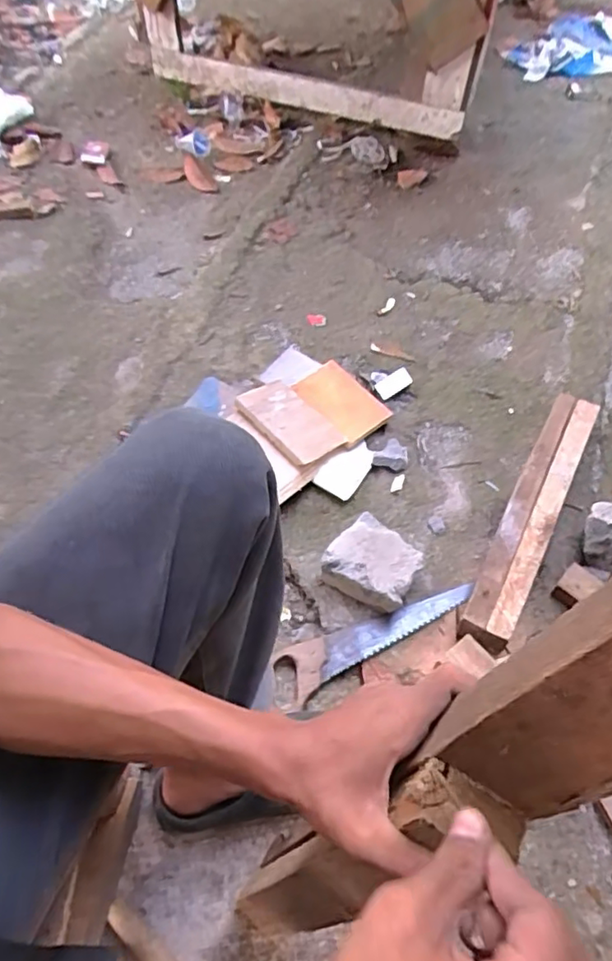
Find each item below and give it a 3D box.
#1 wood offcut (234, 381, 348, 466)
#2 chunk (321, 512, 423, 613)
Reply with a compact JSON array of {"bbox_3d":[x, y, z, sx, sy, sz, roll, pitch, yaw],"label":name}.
[{"bbox_3d":[-0.028,-0.106,1.049,0.183,0.014,0.118,46,55,11],"label":"wood offcut"},{"bbox_3d":[0.106,0.125,0.915,0.134,0.076,0.128,21,57,14],"label":"chunk"}]

